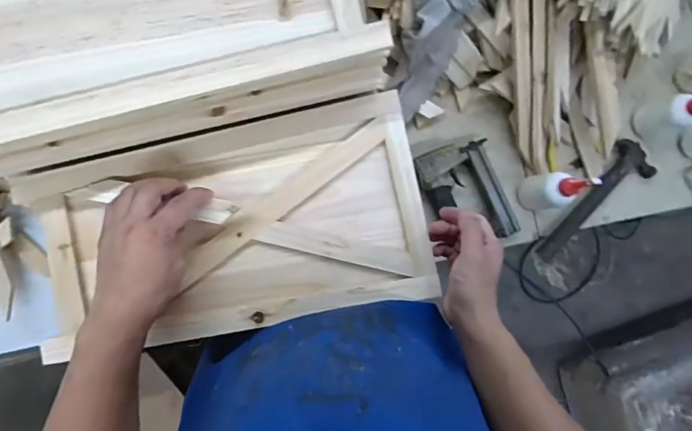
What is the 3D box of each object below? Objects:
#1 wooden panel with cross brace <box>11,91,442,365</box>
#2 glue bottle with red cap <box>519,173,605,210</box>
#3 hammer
[{"bbox_3d":[-0.124,0.013,0.508,0.433,0.032,0.235,-12,89,-6],"label":"wooden panel with cross brace"},{"bbox_3d":[0.343,-0.042,0.692,0.061,0.148,0.060,-7,88,-6],"label":"glue bottle with red cap"},{"bbox_3d":[0.439,-0.026,0.769,0.279,0.031,0.075,-42,92,-6],"label":"hammer"}]

